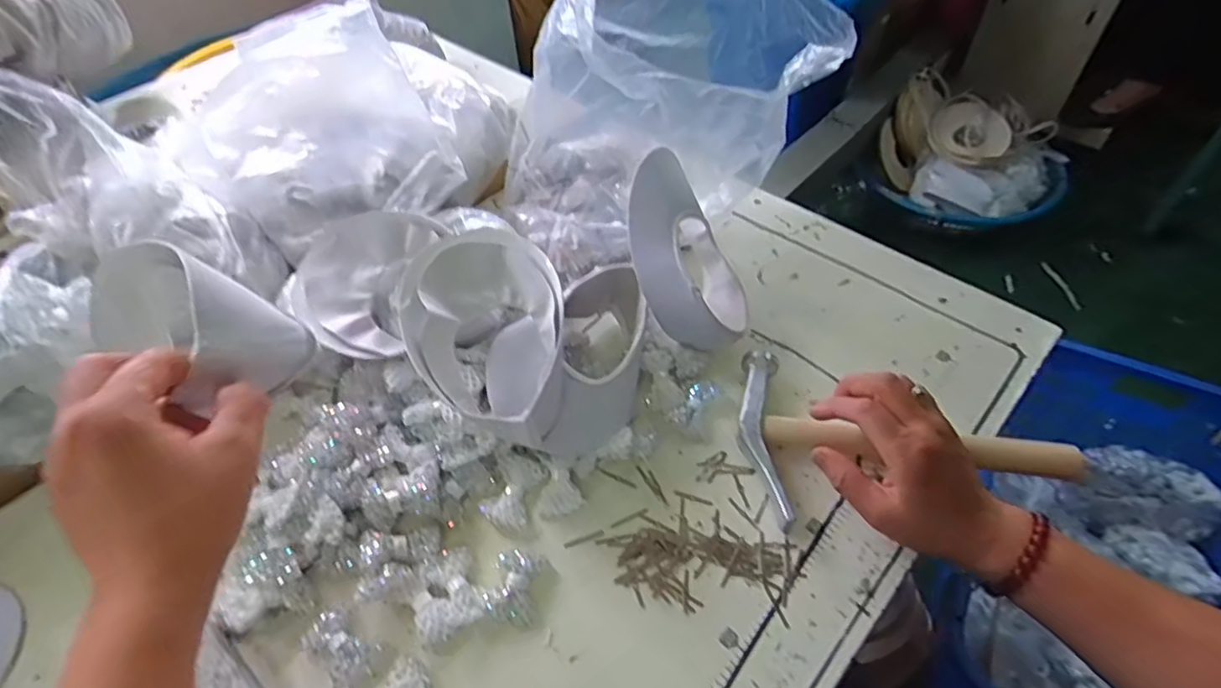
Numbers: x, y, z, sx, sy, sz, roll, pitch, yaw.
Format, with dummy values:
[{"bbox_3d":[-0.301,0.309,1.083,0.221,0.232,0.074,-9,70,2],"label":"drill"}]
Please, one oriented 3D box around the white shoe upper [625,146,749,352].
[{"bbox_3d":[0.064,-0.079,0.527,0.097,0.110,0.141,-1,51,2],"label":"white shoe upper"}]

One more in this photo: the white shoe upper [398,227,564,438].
[{"bbox_3d":[-0.086,-0.002,0.459,0.113,0.078,0.156,-19,52,-11],"label":"white shoe upper"}]

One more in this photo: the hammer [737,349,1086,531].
[{"bbox_3d":[0.211,0.077,0.455,0.231,0.026,0.134,6,51,11],"label":"hammer"}]

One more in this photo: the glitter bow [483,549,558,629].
[{"bbox_3d":[-0.062,0.163,0.420,0.038,0.017,0.047,8,52,10],"label":"glitter bow"}]

